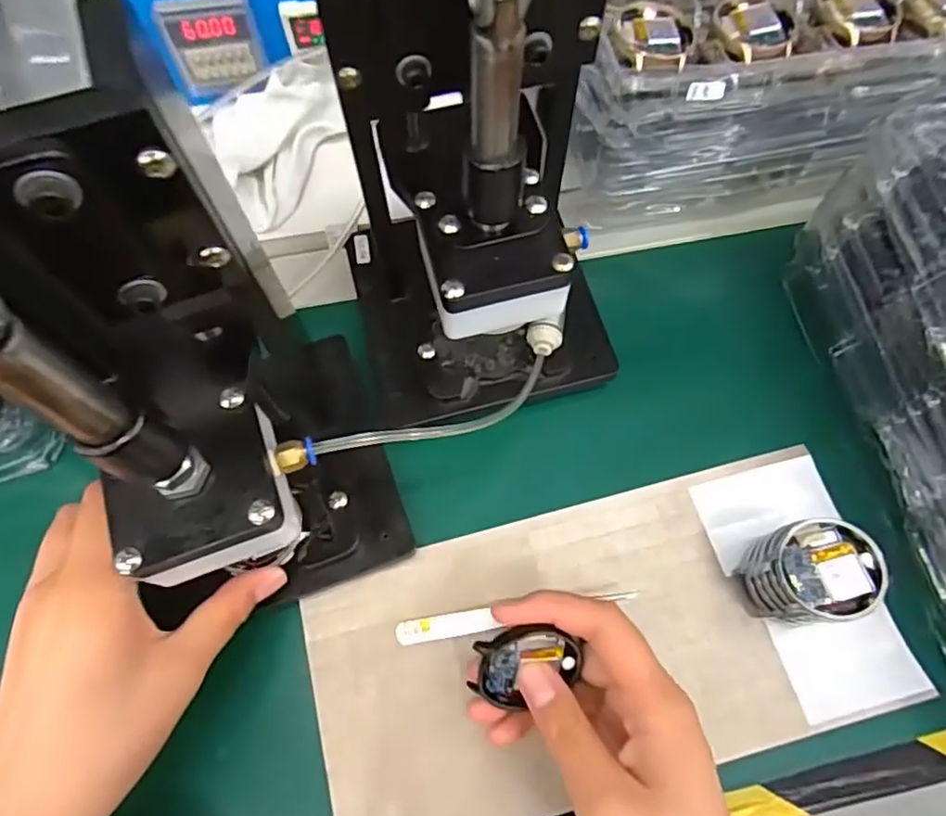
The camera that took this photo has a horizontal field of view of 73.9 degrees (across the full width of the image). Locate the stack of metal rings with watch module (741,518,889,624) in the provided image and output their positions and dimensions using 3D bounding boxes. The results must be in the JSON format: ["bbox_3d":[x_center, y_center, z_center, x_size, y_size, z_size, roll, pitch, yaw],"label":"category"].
[{"bbox_3d":[0.157,0.078,0.295,0.049,0.041,0.044,-12,67,-3],"label":"stack of metal rings with watch module"}]

